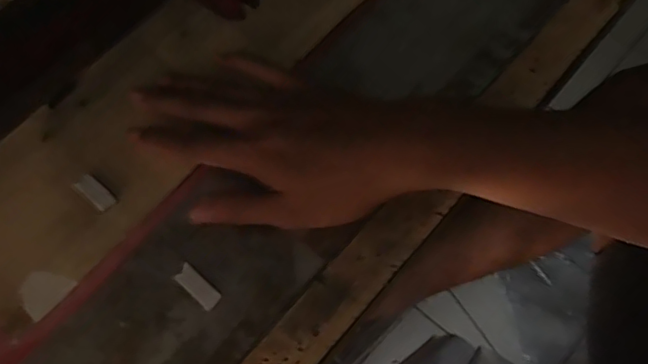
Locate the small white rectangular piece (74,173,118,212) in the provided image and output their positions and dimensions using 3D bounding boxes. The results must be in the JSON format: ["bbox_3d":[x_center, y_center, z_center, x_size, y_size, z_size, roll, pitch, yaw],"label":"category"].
[{"bbox_3d":[-0.147,0.006,0.382,0.028,0.004,0.012,36,70,19],"label":"small white rectangular piece"}]

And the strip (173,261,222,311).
[{"bbox_3d":[-0.075,0.062,0.355,0.030,0.005,0.013,38,71,20],"label":"strip"}]

